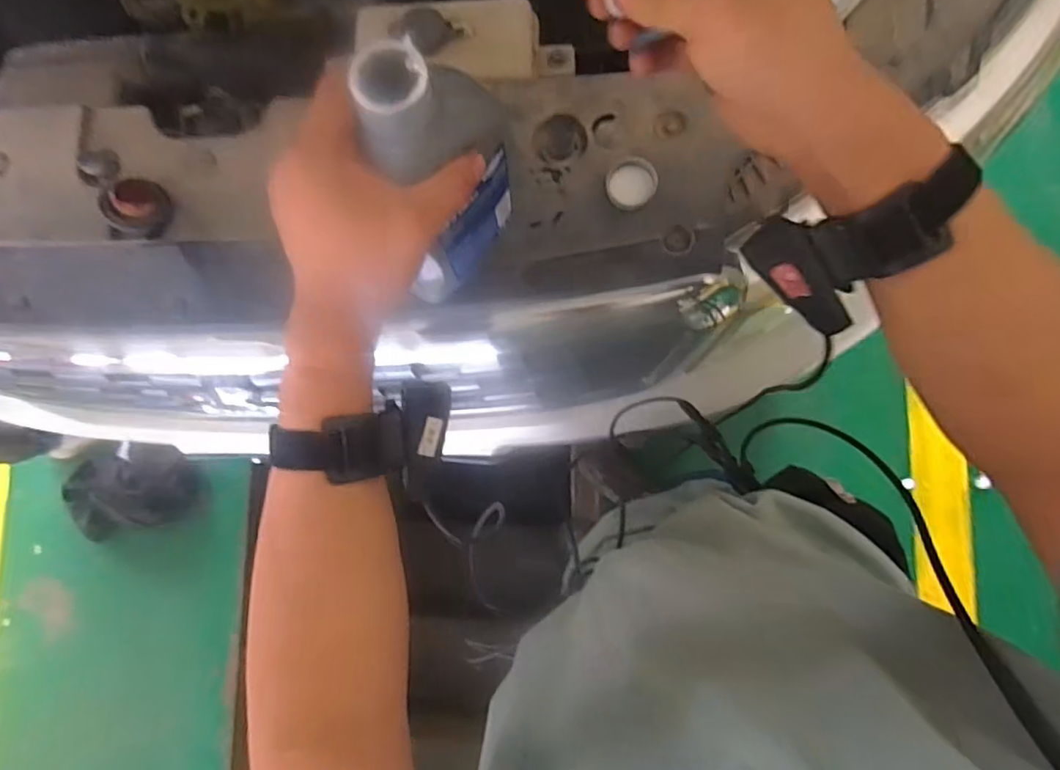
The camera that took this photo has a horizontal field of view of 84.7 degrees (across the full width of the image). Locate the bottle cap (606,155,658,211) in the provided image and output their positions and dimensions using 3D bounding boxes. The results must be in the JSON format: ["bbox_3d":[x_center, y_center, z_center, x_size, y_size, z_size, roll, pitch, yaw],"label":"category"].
[{"bbox_3d":[0.085,-0.167,0.484,0.041,0.022,0.042,-1,84,6],"label":"bottle cap"}]

